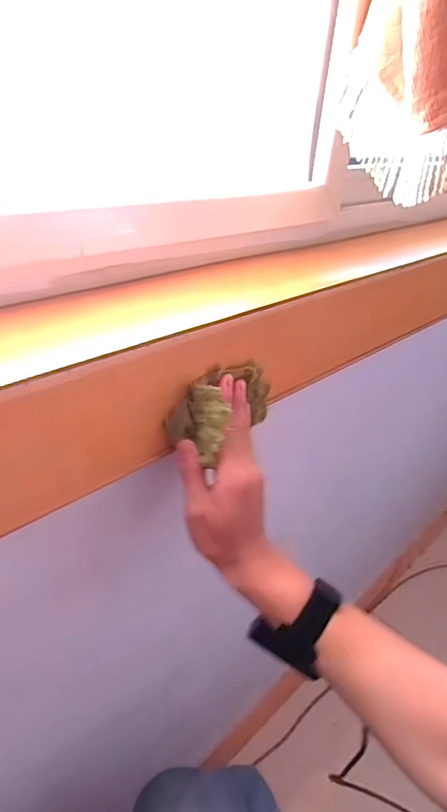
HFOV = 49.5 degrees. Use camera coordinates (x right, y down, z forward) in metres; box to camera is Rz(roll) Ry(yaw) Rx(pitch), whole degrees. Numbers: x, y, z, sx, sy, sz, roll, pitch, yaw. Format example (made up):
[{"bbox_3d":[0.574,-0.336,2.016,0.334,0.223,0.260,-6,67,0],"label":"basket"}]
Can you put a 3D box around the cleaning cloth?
[{"bbox_3d":[0.004,0.001,0.413,0.051,0.056,0.109,27,38,31],"label":"cleaning cloth"}]

